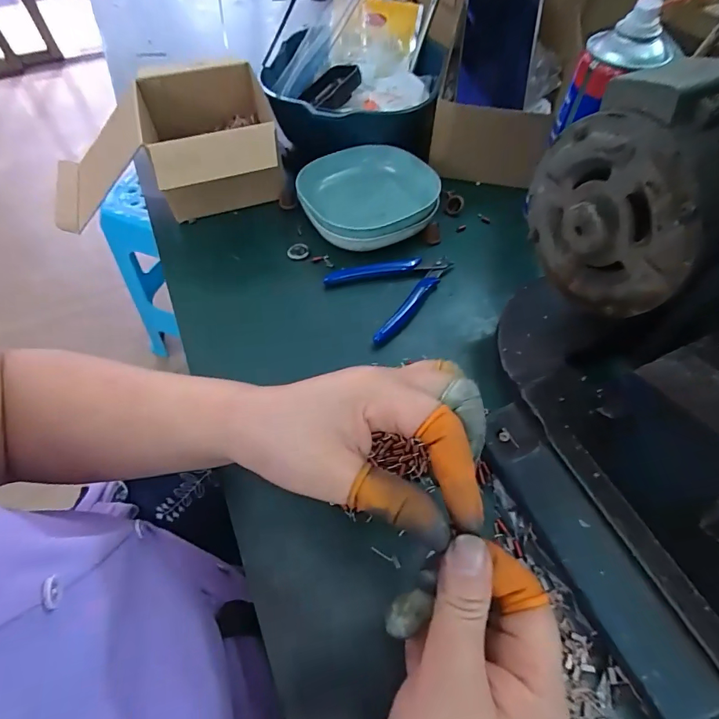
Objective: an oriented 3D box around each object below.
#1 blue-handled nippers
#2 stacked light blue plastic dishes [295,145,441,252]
[{"bbox_3d":[0.039,-0.071,0.399,0.113,0.012,0.090,-29,62,-17],"label":"blue-handled nippers"},{"bbox_3d":[0.008,-0.166,0.436,0.129,0.034,0.129,0,58,0],"label":"stacked light blue plastic dishes"}]

